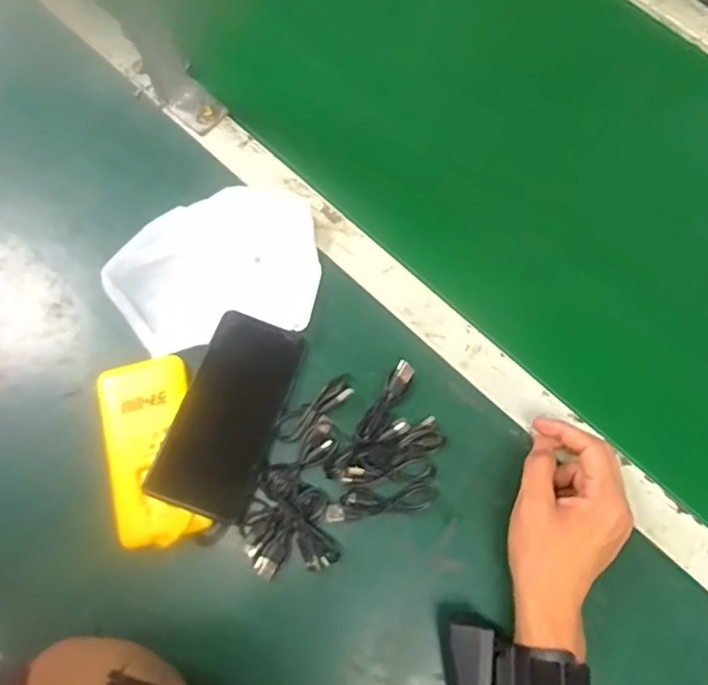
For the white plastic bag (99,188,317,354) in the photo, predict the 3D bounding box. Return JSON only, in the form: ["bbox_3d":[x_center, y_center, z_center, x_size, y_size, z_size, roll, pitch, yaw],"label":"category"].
[{"bbox_3d":[-0.115,-0.067,0.500,0.168,0.036,0.124,-13,73,-5],"label":"white plastic bag"}]

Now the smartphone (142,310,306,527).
[{"bbox_3d":[-0.099,0.056,0.478,0.076,0.017,0.160,19,73,5],"label":"smartphone"}]

